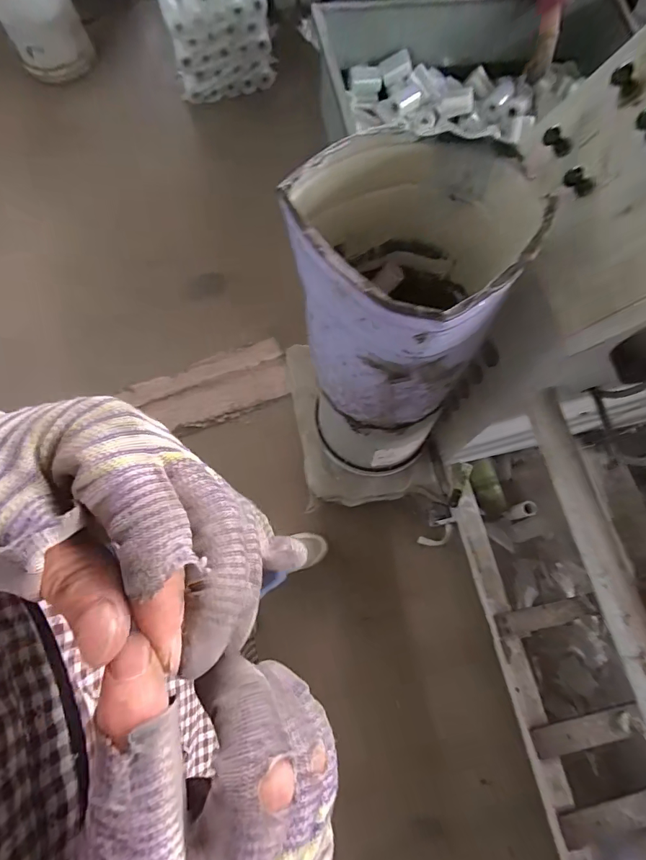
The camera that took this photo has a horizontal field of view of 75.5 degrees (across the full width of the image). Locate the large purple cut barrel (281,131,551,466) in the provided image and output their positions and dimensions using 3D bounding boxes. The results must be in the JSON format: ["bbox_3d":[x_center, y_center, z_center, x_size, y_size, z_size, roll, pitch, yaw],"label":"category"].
[{"bbox_3d":[0.115,-0.185,0.638,0.295,0.357,0.274,-12,71,-6],"label":"large purple cut barrel"}]

